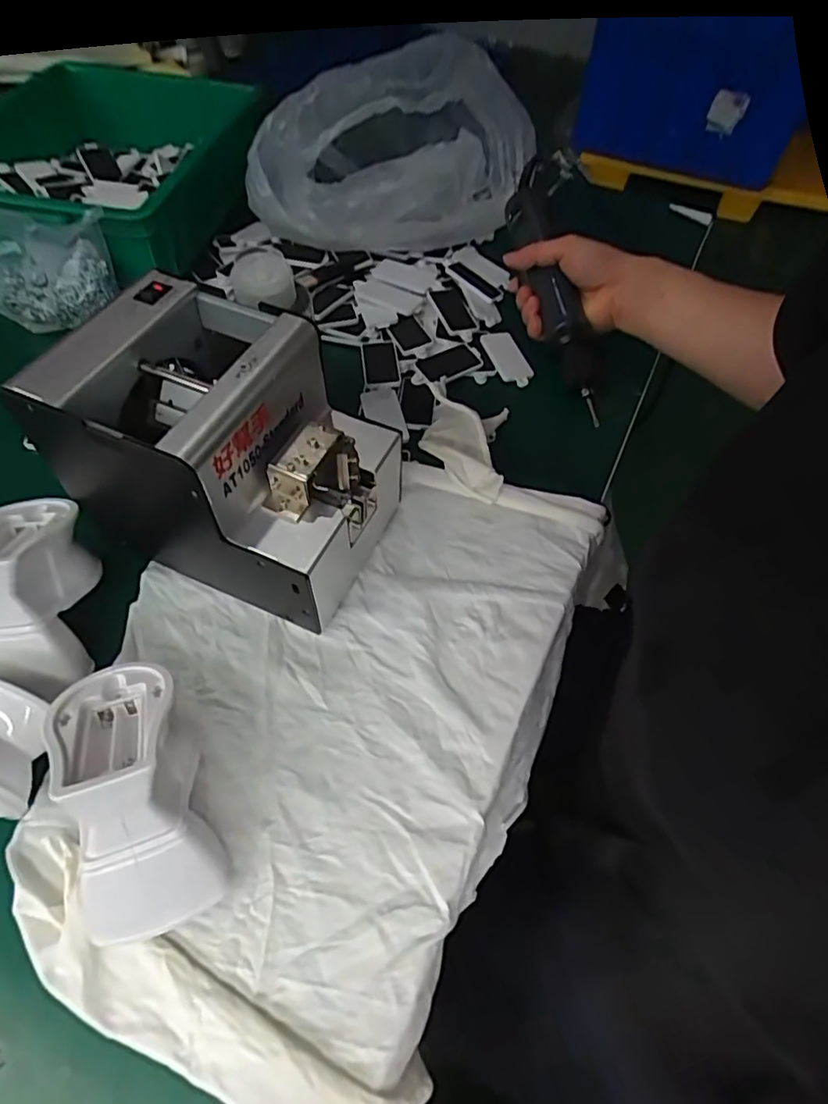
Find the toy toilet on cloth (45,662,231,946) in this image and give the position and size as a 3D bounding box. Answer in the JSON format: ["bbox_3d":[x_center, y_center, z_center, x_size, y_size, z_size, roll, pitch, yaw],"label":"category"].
[{"bbox_3d":[-0.146,0.119,0.295,0.070,0.084,0.129,-18,60,-15],"label":"toy toilet on cloth"}]

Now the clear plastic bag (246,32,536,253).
[{"bbox_3d":[-0.011,-0.406,0.591,0.305,0.145,0.110,-28,62,-20],"label":"clear plastic bag"}]

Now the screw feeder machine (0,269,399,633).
[{"bbox_3d":[-0.107,-0.058,0.374,0.186,0.146,0.124,21,58,10],"label":"screw feeder machine"}]

